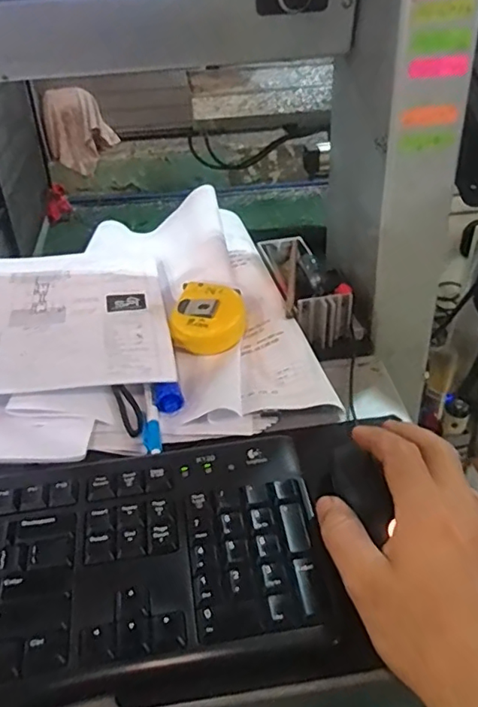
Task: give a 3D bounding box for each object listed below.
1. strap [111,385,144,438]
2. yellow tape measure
[{"bbox_3d":[-0.084,0.044,0.437,0.015,0.006,0.045,-18,61,-19],"label":"strap"},{"bbox_3d":[-0.026,-0.032,0.509,0.063,0.035,0.063,2,38,7],"label":"yellow tape measure"}]

